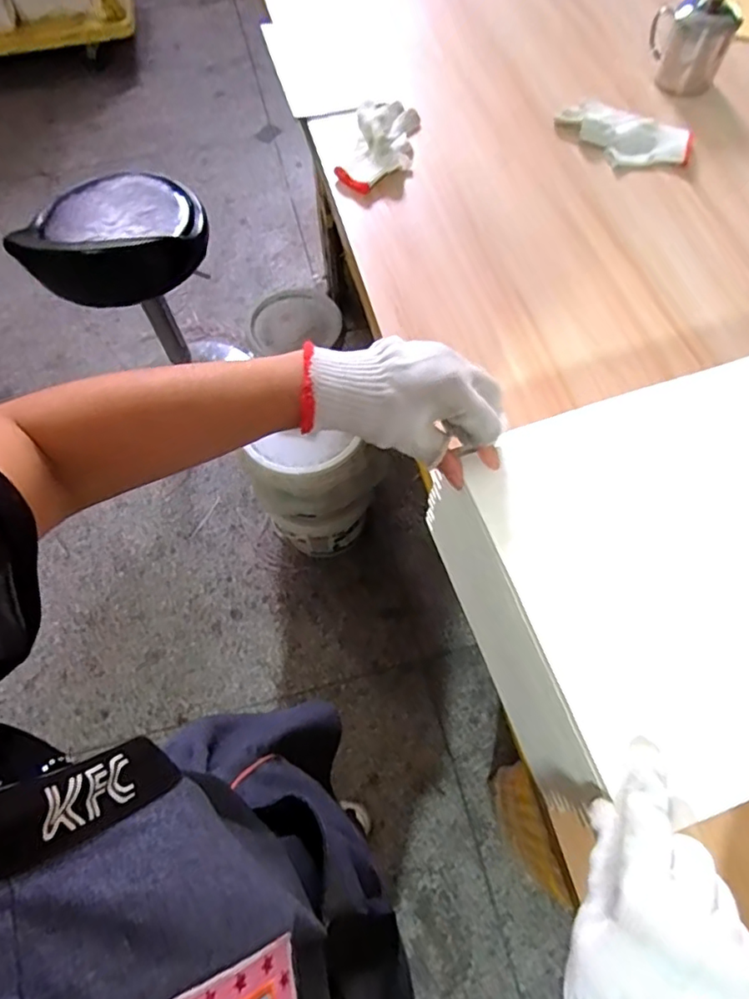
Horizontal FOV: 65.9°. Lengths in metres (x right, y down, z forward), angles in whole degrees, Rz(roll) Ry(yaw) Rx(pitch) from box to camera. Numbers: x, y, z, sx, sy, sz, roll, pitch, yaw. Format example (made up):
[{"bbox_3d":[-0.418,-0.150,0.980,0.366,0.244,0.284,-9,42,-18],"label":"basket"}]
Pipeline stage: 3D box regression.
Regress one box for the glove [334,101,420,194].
[{"bbox_3d":[0.009,-0.511,0.826,0.093,0.031,0.175,16,66,8],"label":"glove"}]

